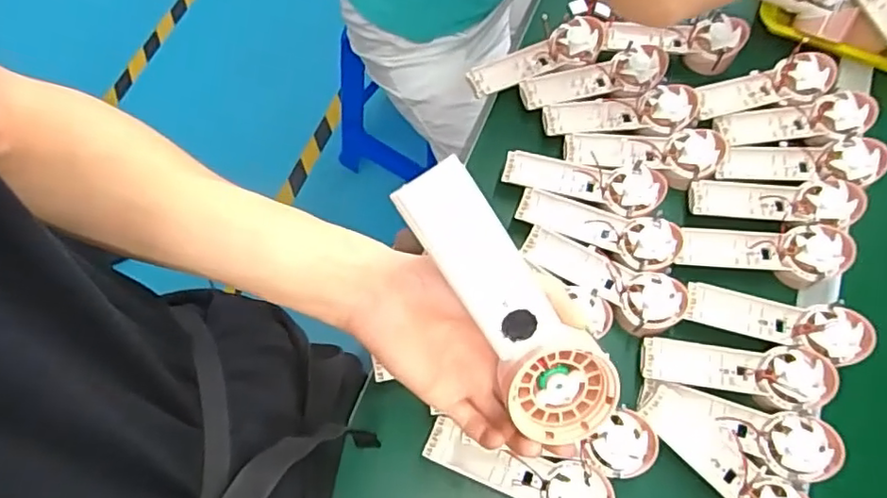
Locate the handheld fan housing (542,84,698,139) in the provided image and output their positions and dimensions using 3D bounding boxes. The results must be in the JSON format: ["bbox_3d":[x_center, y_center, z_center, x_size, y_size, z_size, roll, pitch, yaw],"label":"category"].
[{"bbox_3d":[0.207,-0.160,0.718,0.172,0.030,0.059,-4,68,-3],"label":"handheld fan housing"}]

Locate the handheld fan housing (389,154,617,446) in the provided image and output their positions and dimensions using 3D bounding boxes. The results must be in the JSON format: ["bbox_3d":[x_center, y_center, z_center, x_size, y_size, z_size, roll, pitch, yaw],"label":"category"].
[{"bbox_3d":[0.035,0.034,0.334,0.056,0.024,0.174,-38,103,-15],"label":"handheld fan housing"}]

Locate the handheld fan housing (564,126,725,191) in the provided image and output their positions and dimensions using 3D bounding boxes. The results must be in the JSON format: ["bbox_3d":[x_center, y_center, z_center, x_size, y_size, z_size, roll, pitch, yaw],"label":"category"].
[{"bbox_3d":[0.230,-0.108,0.695,0.170,0.031,0.063,0,67,-1],"label":"handheld fan housing"}]

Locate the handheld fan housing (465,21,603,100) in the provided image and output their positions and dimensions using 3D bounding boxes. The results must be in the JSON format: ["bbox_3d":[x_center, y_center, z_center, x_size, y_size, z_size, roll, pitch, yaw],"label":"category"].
[{"bbox_3d":[0.119,-0.238,0.756,0.179,0.025,0.058,-25,70,-11],"label":"handheld fan housing"}]

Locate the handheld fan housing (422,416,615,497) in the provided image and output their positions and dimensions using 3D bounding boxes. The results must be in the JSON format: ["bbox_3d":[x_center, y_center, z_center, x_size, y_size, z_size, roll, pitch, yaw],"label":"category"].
[{"bbox_3d":[0.068,0.207,0.561,0.173,0.042,0.062,19,68,7],"label":"handheld fan housing"}]

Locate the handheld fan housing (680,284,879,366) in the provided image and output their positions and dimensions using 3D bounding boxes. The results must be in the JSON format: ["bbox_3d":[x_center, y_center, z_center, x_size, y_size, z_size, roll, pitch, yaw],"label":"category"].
[{"bbox_3d":[0.337,0.070,0.623,0.177,0.030,0.058,17,68,6],"label":"handheld fan housing"}]

